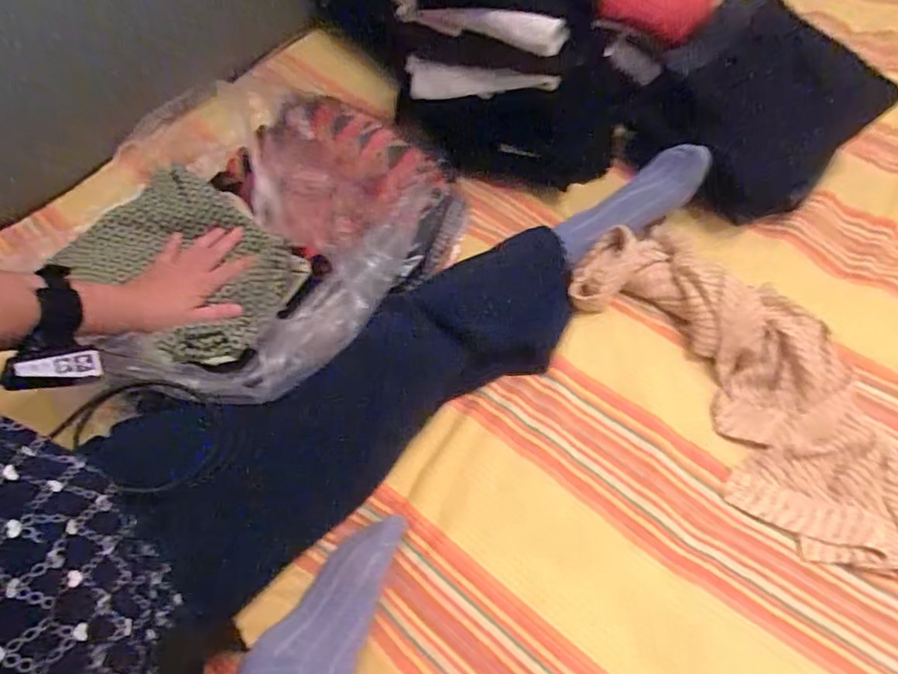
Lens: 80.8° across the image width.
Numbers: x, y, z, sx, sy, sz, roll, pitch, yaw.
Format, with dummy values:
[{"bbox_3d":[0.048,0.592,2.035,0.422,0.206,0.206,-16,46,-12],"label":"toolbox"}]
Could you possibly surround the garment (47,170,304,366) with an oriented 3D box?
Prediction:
[{"bbox_3d":[-0.292,-0.081,0.597,0.239,0.047,0.174,34,66,20],"label":"garment"}]

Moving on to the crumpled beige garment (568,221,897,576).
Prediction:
[{"bbox_3d":[0.336,0.041,0.576,0.203,0.063,0.483,-27,62,-13],"label":"crumpled beige garment"}]

